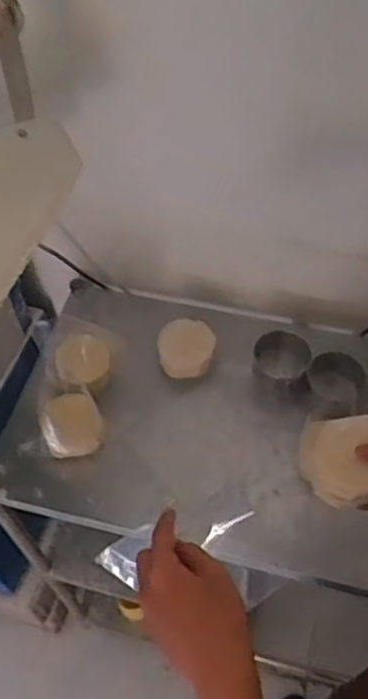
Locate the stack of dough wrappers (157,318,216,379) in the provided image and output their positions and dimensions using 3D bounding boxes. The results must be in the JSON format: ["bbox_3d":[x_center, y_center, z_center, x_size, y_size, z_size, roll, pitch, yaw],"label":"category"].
[{"bbox_3d":[0.004,-0.001,0.950,0.083,0.052,0.082,-2,54,2],"label":"stack of dough wrappers"}]

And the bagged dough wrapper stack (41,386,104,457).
[{"bbox_3d":[-0.152,0.105,0.878,0.081,0.053,0.084,-13,55,-6],"label":"bagged dough wrapper stack"}]

